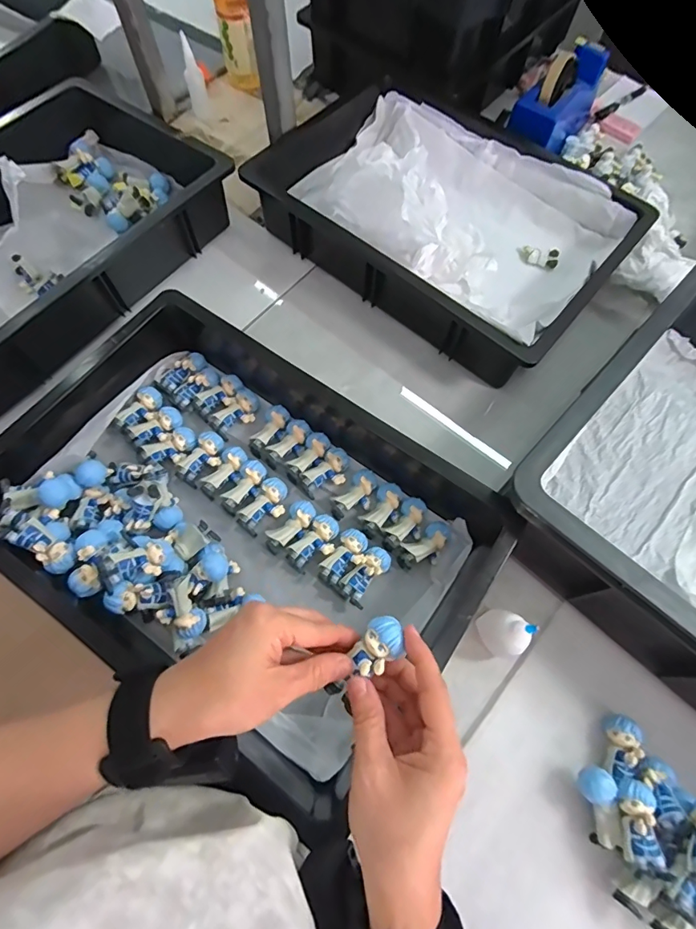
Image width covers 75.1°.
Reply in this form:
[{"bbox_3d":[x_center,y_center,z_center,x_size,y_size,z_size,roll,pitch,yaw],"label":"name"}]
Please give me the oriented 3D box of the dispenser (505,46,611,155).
[{"bbox_3d":[0.320,-0.551,0.684,0.072,0.099,0.203,34,71,12],"label":"dispenser"}]

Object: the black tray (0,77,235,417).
[{"bbox_3d":[-0.391,-0.301,0.576,0.316,0.083,0.466,35,71,12],"label":"black tray"}]

